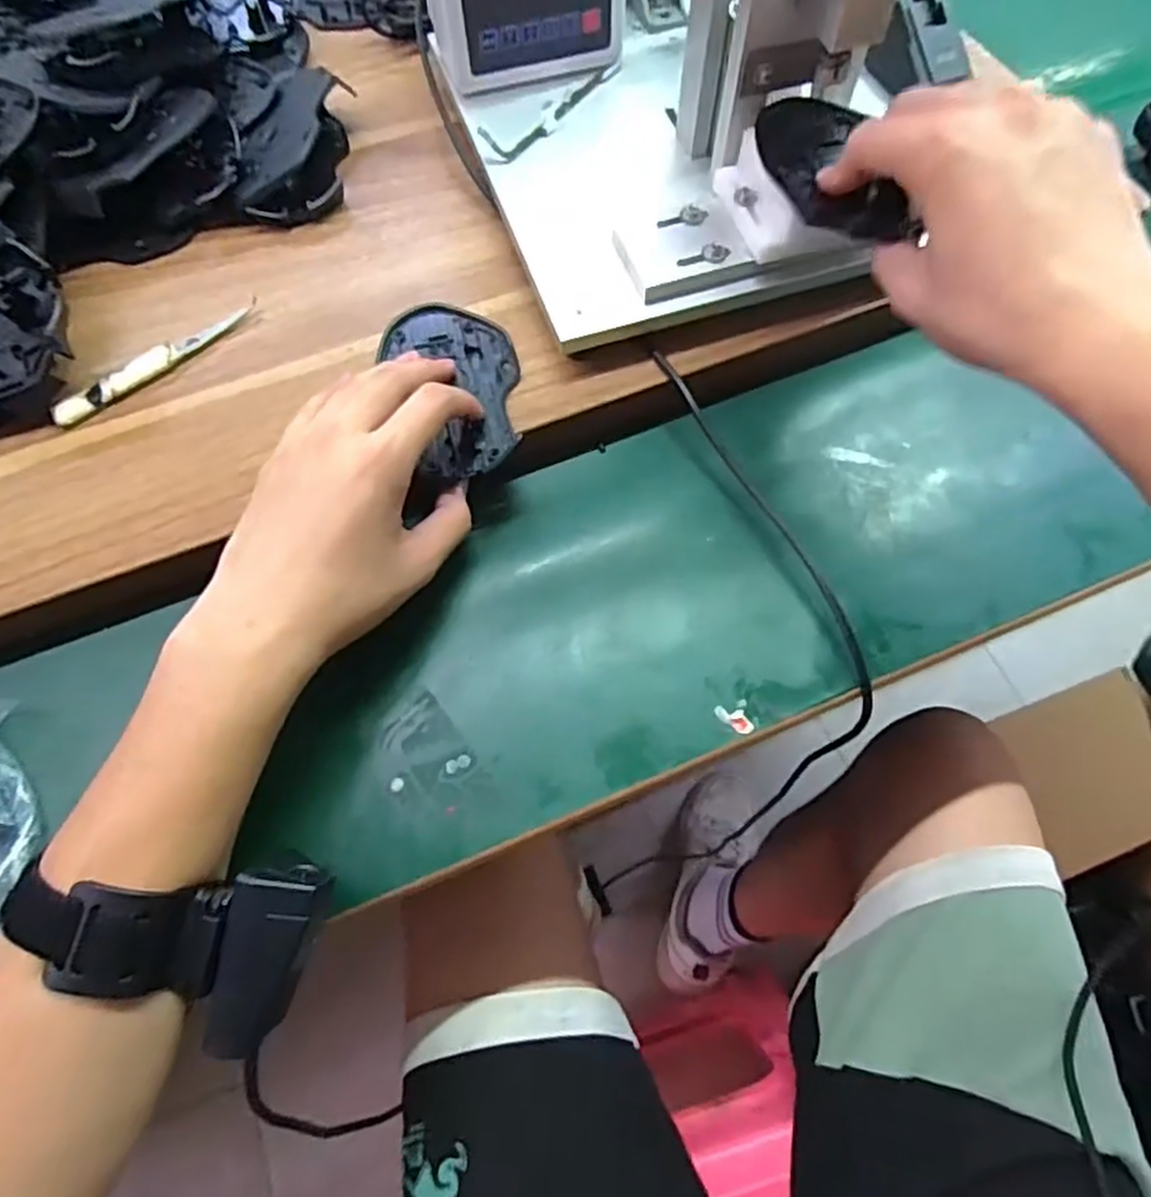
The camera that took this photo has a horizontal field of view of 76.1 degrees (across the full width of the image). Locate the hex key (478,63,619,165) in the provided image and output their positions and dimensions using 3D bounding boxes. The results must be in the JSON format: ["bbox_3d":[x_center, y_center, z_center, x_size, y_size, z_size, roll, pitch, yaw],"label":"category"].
[{"bbox_3d":[-0.010,-0.296,0.440,0.017,0.016,0.114,41,73,16],"label":"hex key"}]

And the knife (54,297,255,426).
[{"bbox_3d":[-0.225,-0.129,0.395,0.116,0.010,0.013,-41,72,-16],"label":"knife"}]

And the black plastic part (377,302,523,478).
[{"bbox_3d":[-0.063,-0.114,0.390,0.066,0.008,0.115,-14,67,-6],"label":"black plastic part"}]

